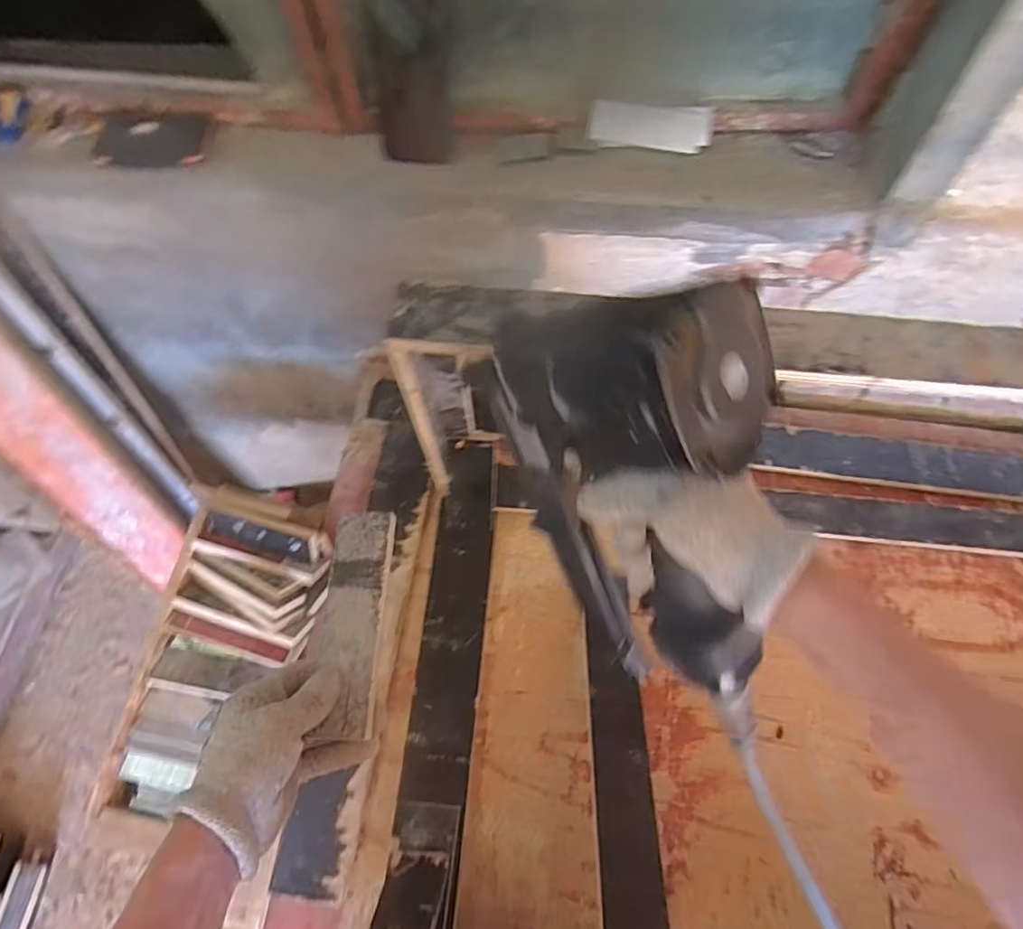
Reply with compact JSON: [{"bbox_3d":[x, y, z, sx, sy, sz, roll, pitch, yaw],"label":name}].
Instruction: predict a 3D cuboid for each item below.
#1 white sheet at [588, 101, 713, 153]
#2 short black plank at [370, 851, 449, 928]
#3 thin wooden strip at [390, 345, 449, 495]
[{"bbox_3d":[0.150,-0.362,0.639,0.125,0.044,0.010,11,28,8],"label":"white sheet"},{"bbox_3d":[-0.102,0.441,0.589,0.062,0.136,0.013,1,99,3],"label":"short black plank"},{"bbox_3d":[-0.093,-0.033,0.632,0.020,0.306,0.014,-26,66,-9],"label":"thin wooden strip"}]

